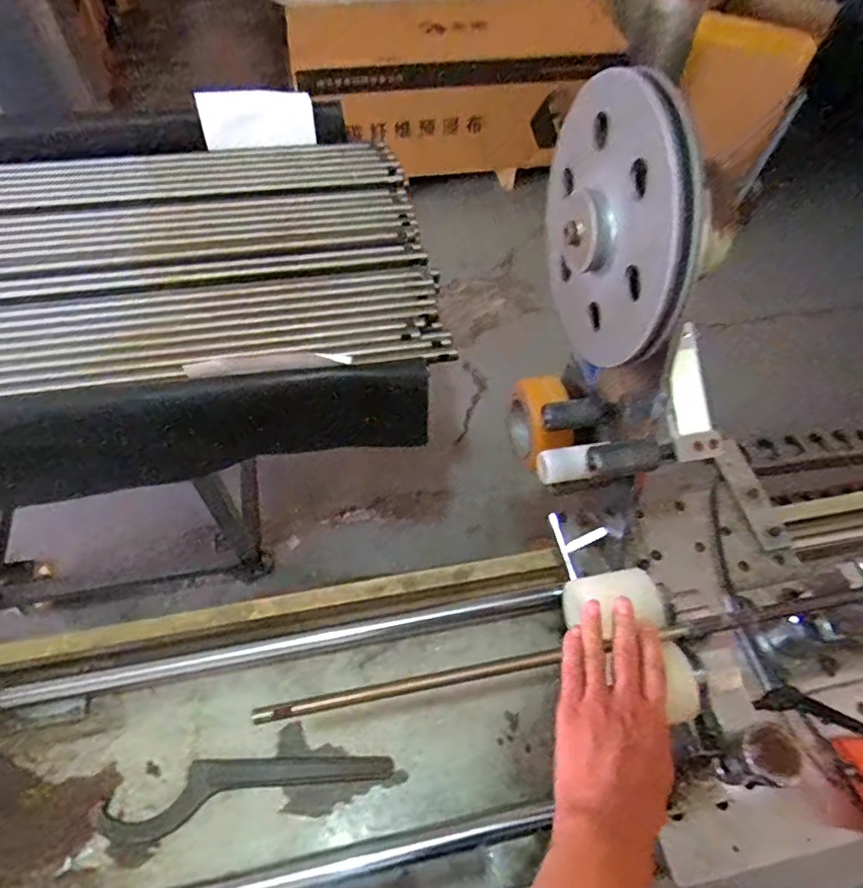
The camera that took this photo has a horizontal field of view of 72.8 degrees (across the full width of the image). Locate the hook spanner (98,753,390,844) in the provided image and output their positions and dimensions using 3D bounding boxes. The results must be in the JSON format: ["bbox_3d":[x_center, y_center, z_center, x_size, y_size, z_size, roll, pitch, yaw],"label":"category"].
[{"bbox_3d":[-0.207,0.383,0.665,0.315,0.010,0.064,-10,56,-10],"label":"hook spanner"}]

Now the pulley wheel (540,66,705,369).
[{"bbox_3d":[0.147,-0.188,0.502,0.055,0.229,0.225,-2,55,-5],"label":"pulley wheel"}]

